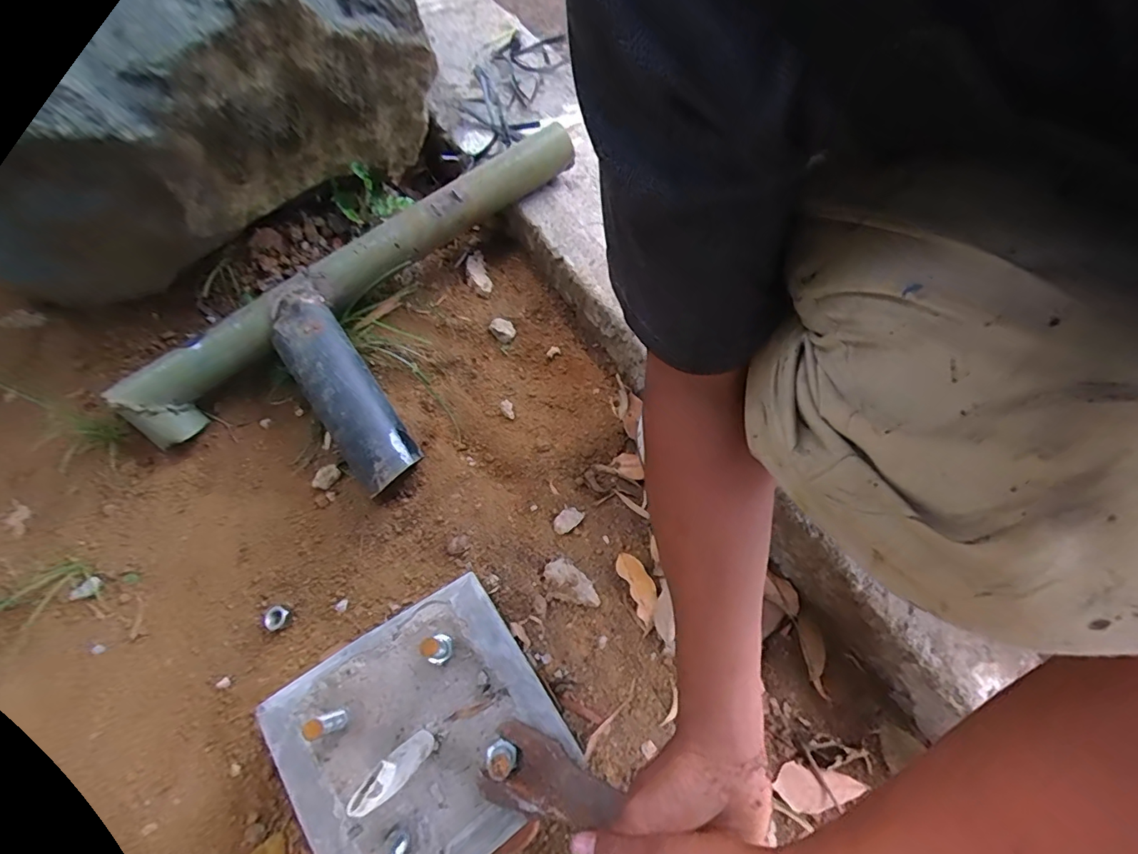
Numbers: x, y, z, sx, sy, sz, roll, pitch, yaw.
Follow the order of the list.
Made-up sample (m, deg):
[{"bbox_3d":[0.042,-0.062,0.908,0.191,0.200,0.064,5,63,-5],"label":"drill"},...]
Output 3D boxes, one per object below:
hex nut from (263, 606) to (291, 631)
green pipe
[{"bbox_3d":[-0.306,0.199,0.528,0.021,0.010,0.022,10,68,7],"label":"hex nut"},{"bbox_3d":[-0.259,-0.177,0.600,0.563,0.067,0.061,-37,71,-12],"label":"green pipe"}]

